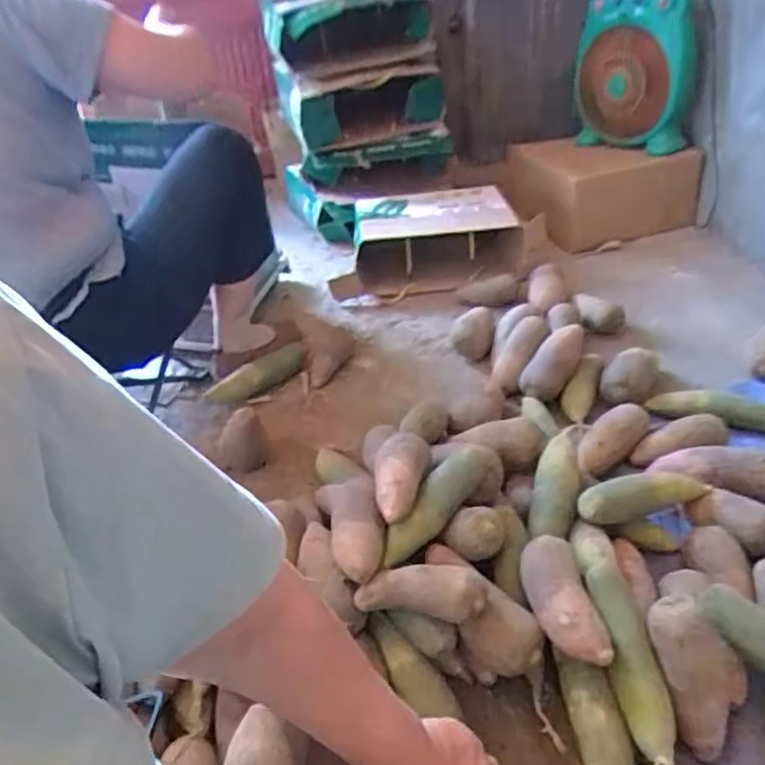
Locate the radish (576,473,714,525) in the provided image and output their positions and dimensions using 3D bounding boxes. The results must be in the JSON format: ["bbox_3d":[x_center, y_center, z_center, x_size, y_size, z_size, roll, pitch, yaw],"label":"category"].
[{"bbox_3d":[0.349,0.151,0.912,0.196,0.056,0.045,-6,34,-24],"label":"radish"}]

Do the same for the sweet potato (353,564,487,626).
[{"bbox_3d":[0.044,0.231,0.760,0.140,0.046,0.058,5,38,14],"label":"sweet potato"}]

